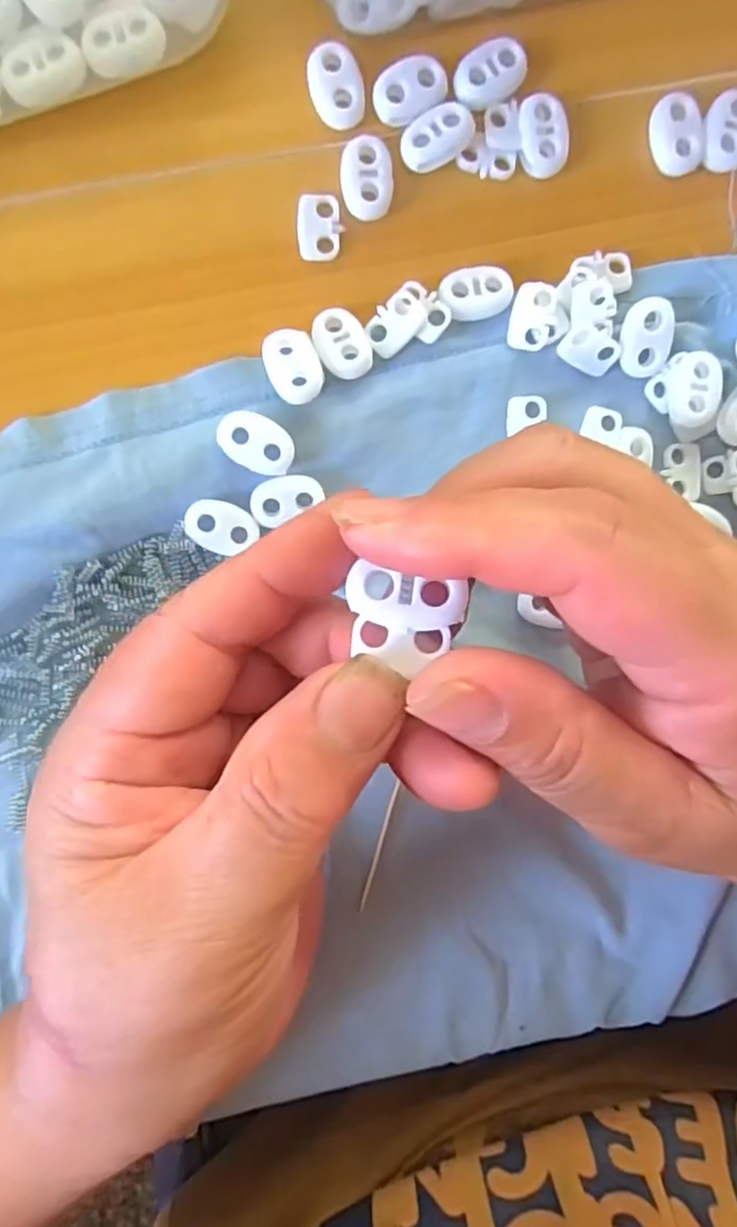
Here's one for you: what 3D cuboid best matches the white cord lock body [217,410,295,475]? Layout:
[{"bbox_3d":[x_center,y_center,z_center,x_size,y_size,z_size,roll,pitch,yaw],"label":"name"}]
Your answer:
[{"bbox_3d":[-0.033,-0.050,0.194,0.022,0.005,0.015,23,94,-6],"label":"white cord lock body"}]

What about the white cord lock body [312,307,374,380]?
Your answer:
[{"bbox_3d":[-0.008,-0.080,0.195,0.014,0.004,0.022,-31,97,-1],"label":"white cord lock body"}]

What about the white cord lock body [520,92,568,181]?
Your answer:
[{"bbox_3d":[0.052,-0.143,0.197,0.015,0.004,0.022,-10,96,-3],"label":"white cord lock body"}]

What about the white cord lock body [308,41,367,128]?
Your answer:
[{"bbox_3d":[-0.009,-0.152,0.189,0.015,0.004,0.021,-19,97,-2],"label":"white cord lock body"}]

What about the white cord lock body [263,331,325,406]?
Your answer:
[{"bbox_3d":[-0.022,-0.072,0.193,0.015,0.005,0.022,-19,97,-2],"label":"white cord lock body"}]

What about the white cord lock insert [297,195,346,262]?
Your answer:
[{"bbox_3d":[-0.014,-0.115,0.196,0.014,0.004,0.018,-4,96,-4],"label":"white cord lock insert"}]

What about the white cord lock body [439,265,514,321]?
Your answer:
[{"bbox_3d":[0.033,-0.096,0.198,0.022,0.004,0.015,-8,96,-3],"label":"white cord lock body"}]

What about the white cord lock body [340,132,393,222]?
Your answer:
[{"bbox_3d":[0.000,-0.128,0.194,0.015,0.004,0.021,-4,96,-4],"label":"white cord lock body"}]

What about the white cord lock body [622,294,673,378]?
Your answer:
[{"bbox_3d":[0.085,-0.084,0.201,0.014,0.004,0.022,2,119,0],"label":"white cord lock body"}]

